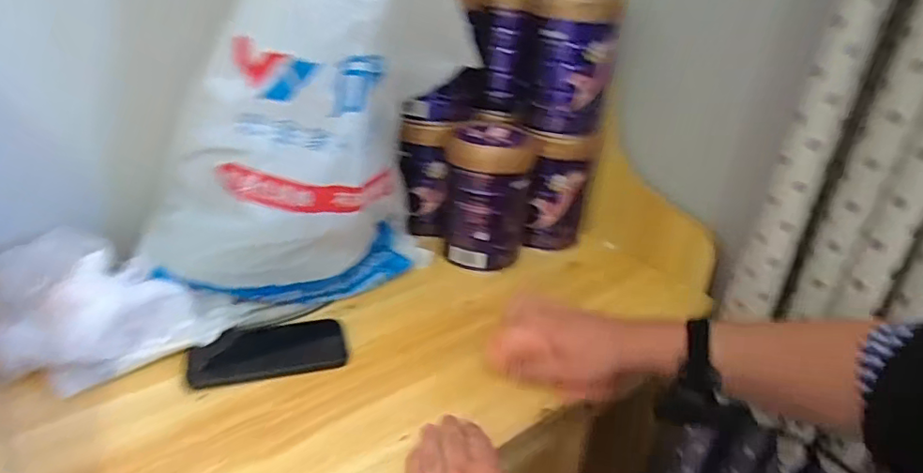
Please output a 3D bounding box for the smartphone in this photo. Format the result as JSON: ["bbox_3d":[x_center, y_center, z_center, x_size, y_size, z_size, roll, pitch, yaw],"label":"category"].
[{"bbox_3d":[-0.218,0.130,0.633,0.167,0.015,0.089,-5,29,-23],"label":"smartphone"}]

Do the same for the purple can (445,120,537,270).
[{"bbox_3d":[0.041,-0.065,0.844,0.120,0.175,0.143,8,33,6],"label":"purple can"}]

